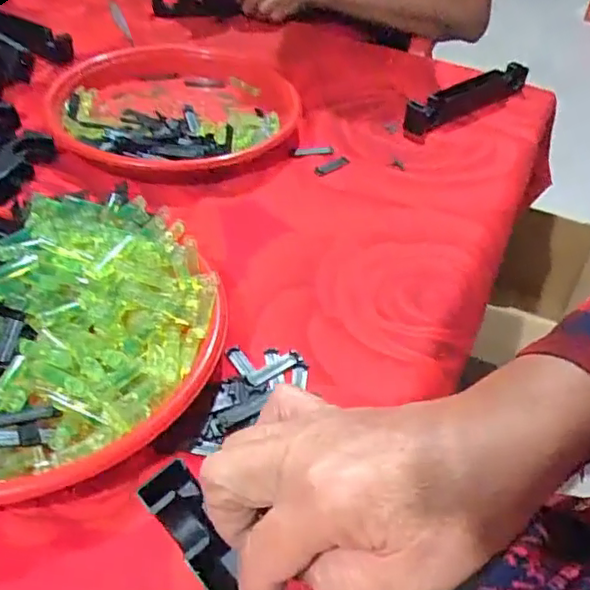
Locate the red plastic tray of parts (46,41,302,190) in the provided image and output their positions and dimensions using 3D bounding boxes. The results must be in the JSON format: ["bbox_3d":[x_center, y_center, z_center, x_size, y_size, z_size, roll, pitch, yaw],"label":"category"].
[{"bbox_3d":[-0.116,-0.186,0.610,0.235,0.035,0.217,-7,47,-11],"label":"red plastic tray of parts"}]

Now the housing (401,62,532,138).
[{"bbox_3d":[0.204,-0.232,0.704,0.212,0.032,0.030,-29,55,-28],"label":"housing"}]

